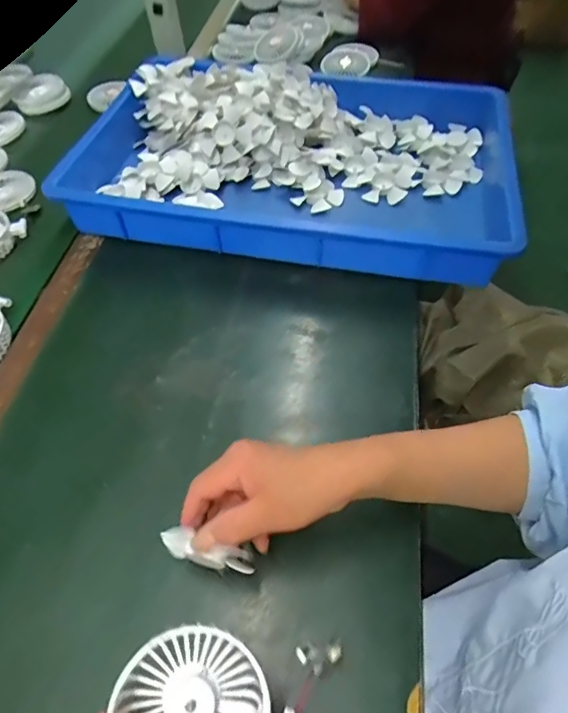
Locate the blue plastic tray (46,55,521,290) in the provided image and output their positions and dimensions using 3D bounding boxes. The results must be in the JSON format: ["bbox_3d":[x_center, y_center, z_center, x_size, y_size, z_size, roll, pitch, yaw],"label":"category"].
[{"bbox_3d":[0.030,-0.298,0.674,0.559,0.078,0.428,10,55,10],"label":"blue plastic tray"}]

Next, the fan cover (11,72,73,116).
[{"bbox_3d":[-0.434,-0.469,0.849,0.094,0.016,0.086,-41,78,-20],"label":"fan cover"}]

